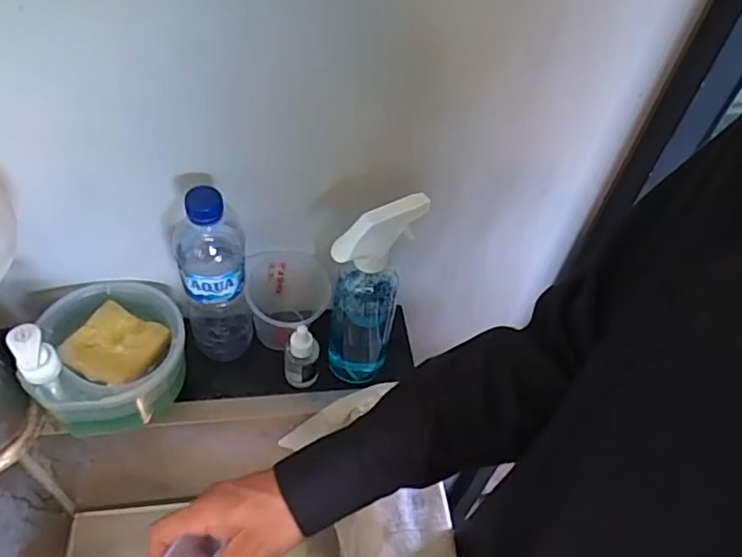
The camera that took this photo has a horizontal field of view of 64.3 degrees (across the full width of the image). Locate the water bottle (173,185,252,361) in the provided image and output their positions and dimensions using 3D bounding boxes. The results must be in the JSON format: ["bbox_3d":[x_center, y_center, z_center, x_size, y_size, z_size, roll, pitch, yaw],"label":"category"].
[{"bbox_3d":[-0.156,-0.002,0.591,0.060,0.225,0.074,-8,52,-13],"label":"water bottle"}]

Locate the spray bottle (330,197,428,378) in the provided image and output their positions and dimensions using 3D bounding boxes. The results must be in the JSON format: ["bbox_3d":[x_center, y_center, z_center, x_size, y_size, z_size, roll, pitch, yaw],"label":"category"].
[{"bbox_3d":[-0.004,0.010,0.596,0.090,0.244,0.060,-21,53,-21],"label":"spray bottle"}]

